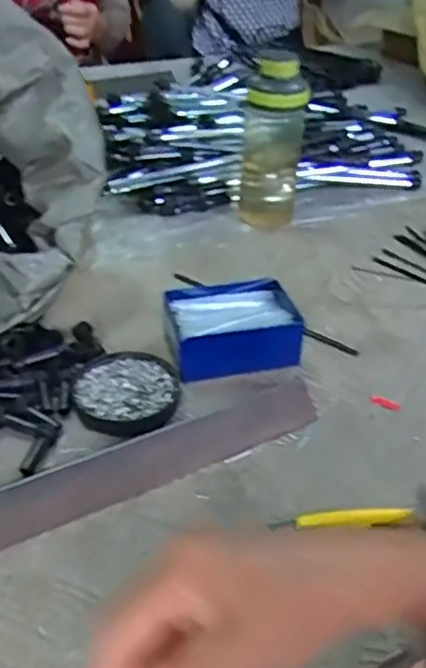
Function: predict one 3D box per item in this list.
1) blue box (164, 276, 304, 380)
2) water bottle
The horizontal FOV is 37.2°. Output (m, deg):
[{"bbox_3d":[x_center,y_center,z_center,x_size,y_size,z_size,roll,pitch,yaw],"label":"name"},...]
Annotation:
[{"bbox_3d":[0.015,-0.004,0.552,0.109,0.042,0.087,-6,38,-11],"label":"blue box"},{"bbox_3d":[0.071,-0.231,0.741,0.068,0.172,0.068,3,37,2],"label":"water bottle"}]

